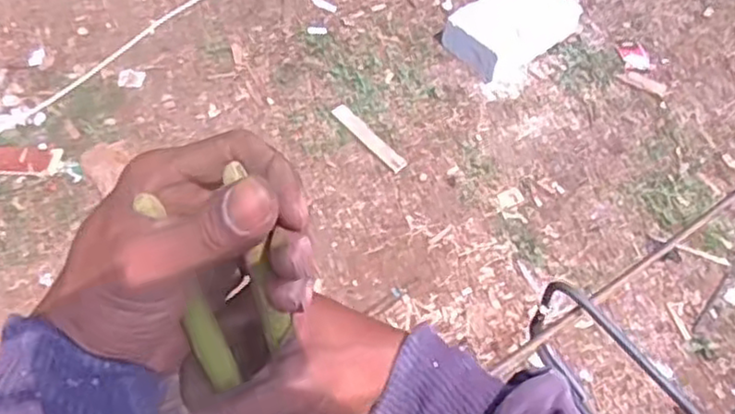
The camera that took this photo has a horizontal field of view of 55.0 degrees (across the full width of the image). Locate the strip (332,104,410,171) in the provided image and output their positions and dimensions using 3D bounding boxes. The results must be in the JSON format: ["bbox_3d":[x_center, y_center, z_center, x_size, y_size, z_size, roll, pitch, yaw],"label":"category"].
[{"bbox_3d":[0.003,-0.175,1.765,0.048,0.013,0.249,-32,61,-24],"label":"strip"}]

